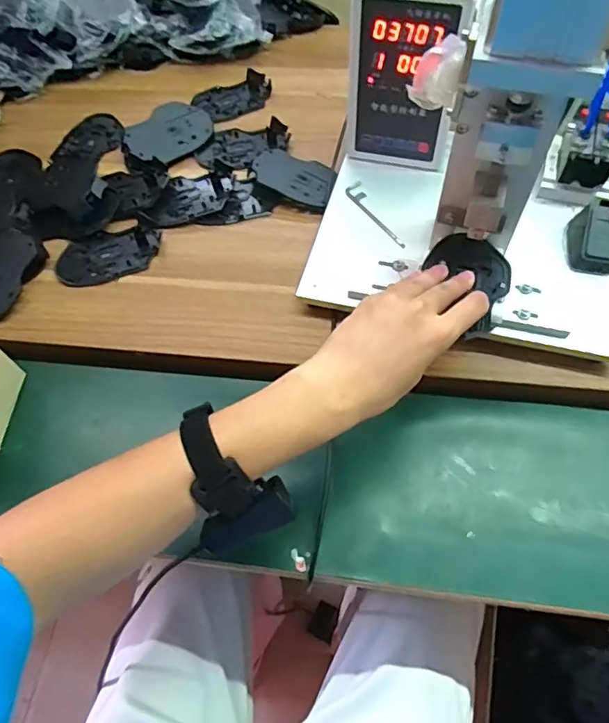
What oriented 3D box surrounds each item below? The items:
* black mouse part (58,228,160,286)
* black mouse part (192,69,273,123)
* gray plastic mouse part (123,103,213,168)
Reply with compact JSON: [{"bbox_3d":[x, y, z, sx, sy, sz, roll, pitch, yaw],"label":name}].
[{"bbox_3d":[-0.215,-0.116,0.579,0.112,0.007,0.070,-11,61,-3],"label":"black mouse part"},{"bbox_3d":[-0.094,-0.361,0.709,0.106,0.012,0.074,-32,64,-14],"label":"black mouse part"},{"bbox_3d":[-0.166,-0.284,0.655,0.070,0.032,0.110,31,67,19],"label":"gray plastic mouse part"}]

